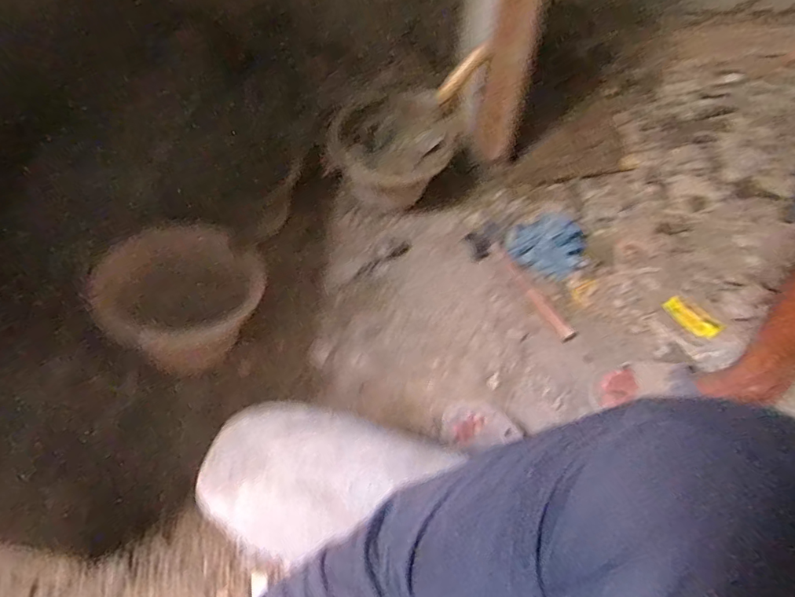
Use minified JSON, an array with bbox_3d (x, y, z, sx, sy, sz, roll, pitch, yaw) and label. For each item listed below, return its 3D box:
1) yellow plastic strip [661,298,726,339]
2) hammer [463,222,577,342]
[{"bbox_3d":[0.573,0.036,0.957,0.051,0.008,0.102,-33,63,-20],"label":"yellow plastic strip"},{"bbox_3d":[0.227,-0.042,0.966,0.079,0.049,0.256,-24,60,-15],"label":"hammer"}]

